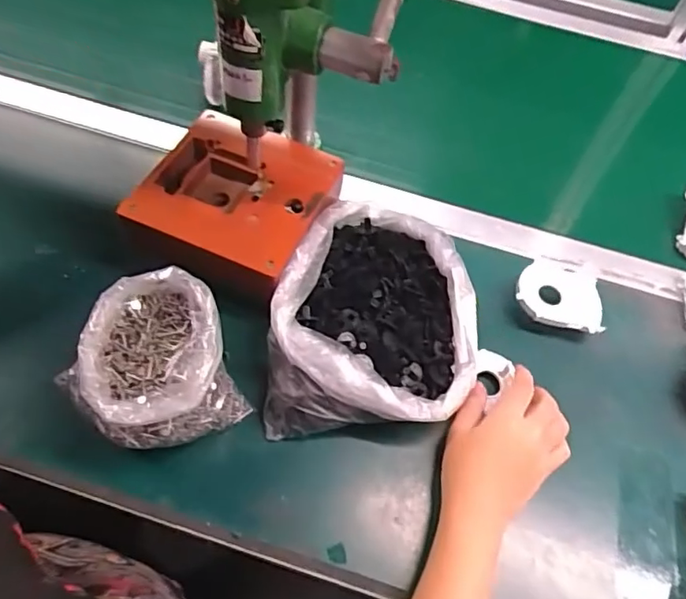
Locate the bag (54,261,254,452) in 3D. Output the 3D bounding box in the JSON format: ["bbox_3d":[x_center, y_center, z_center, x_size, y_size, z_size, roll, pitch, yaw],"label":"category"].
[{"bbox_3d":[-0.143,0.051,0.434,0.113,0.084,0.112,-23,63,-19],"label":"bag"}]

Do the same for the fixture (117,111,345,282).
[{"bbox_3d":[-0.096,-0.091,0.507,0.159,0.038,0.157,19,58,6],"label":"fixture"}]

